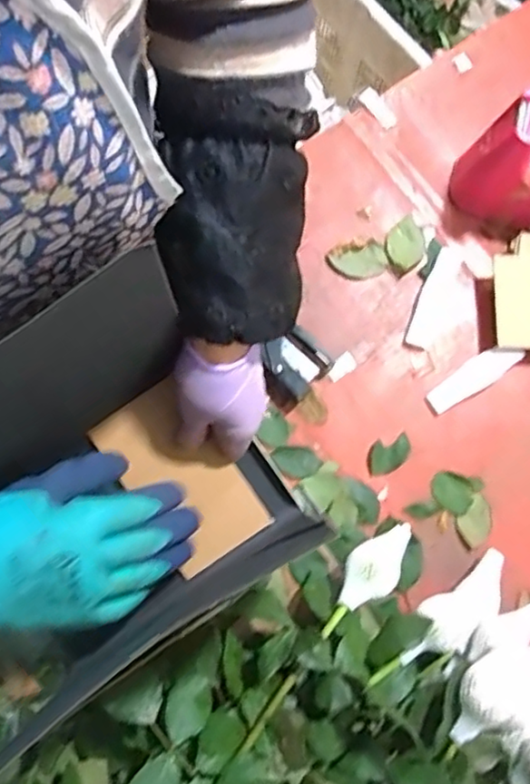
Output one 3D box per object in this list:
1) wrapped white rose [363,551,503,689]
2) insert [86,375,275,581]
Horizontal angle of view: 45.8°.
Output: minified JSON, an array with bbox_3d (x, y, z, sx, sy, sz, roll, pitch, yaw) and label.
[{"bbox_3d":[0.136,0.166,0.456,0.141,0.037,0.044,-29,80,-30],"label":"wrapped white rose"},{"bbox_3d":[-0.065,0.065,0.480,0.077,0.008,0.137,-35,89,0],"label":"insert"}]

